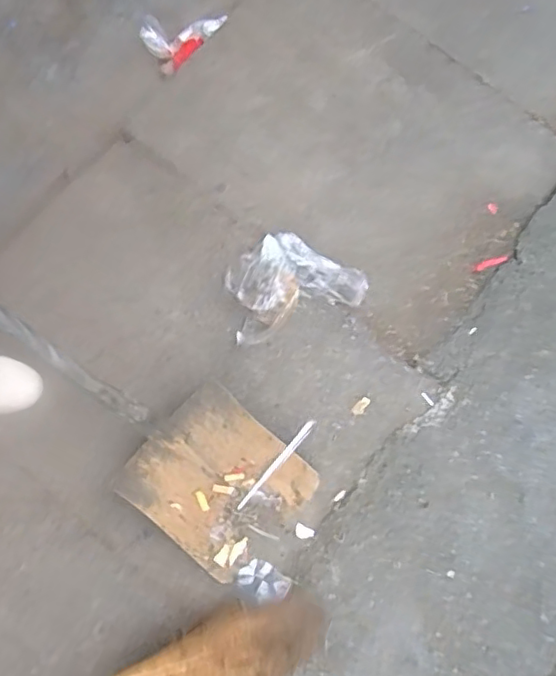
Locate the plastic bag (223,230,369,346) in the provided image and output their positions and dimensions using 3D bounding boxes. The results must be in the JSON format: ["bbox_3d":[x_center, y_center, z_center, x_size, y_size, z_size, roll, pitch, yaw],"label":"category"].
[{"bbox_3d":[0.021,-0.098,0.960,0.213,0.137,0.145,-18,74,-8],"label":"plastic bag"}]

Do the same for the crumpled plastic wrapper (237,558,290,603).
[{"bbox_3d":[-0.022,0.360,0.875,0.071,0.014,0.048,37,75,8],"label":"crumpled plastic wrapper"}]

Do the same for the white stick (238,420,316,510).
[{"bbox_3d":[-0.003,0.189,0.887,0.013,0.012,0.170,41,94,15],"label":"white stick"}]

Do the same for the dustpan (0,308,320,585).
[{"bbox_3d":[-0.182,0.111,0.748,0.114,0.558,0.199,11,62,52],"label":"dustpan"}]

